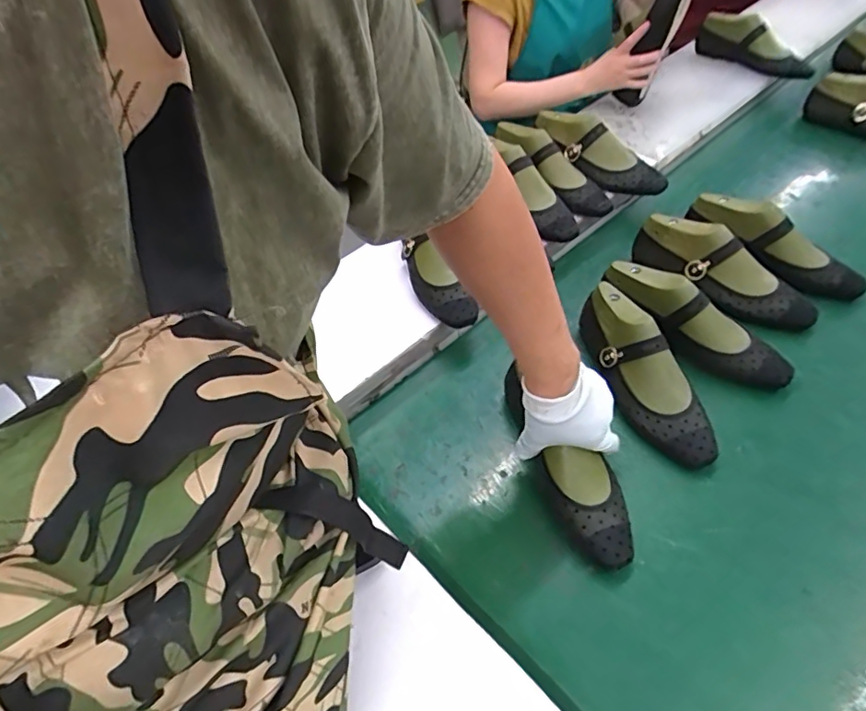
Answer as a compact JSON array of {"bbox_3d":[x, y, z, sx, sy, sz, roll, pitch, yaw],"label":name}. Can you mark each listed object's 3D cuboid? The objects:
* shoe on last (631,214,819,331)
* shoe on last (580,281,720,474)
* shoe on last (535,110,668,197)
[{"bbox_3d":[0.458,-0.136,0.837,0.290,0.094,0.093,32,58,30],"label":"shoe on last"},{"bbox_3d":[0.285,0.010,0.719,0.086,0.092,0.247,-18,61,-10],"label":"shoe on last"},{"bbox_3d":[0.322,-0.401,1.015,0.113,0.067,0.281,-36,71,-24],"label":"shoe on last"}]

